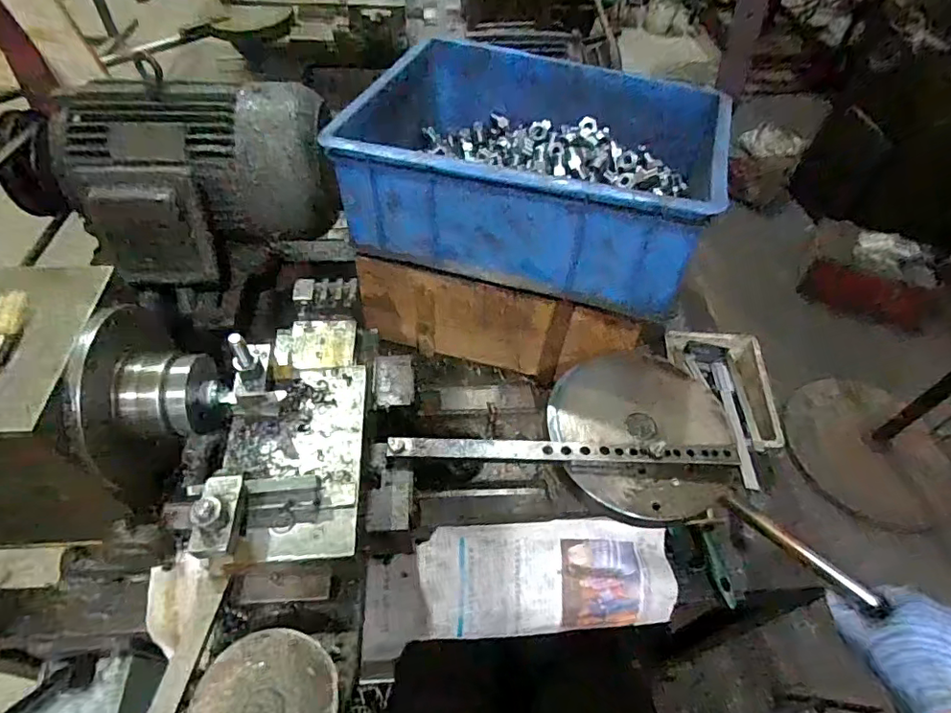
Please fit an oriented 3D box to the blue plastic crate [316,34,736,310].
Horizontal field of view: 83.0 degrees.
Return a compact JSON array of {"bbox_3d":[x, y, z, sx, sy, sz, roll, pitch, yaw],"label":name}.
[{"bbox_3d":[0.078,-0.237,0.647,0.393,0.136,0.312,15,52,10],"label":"blue plastic crate"}]

